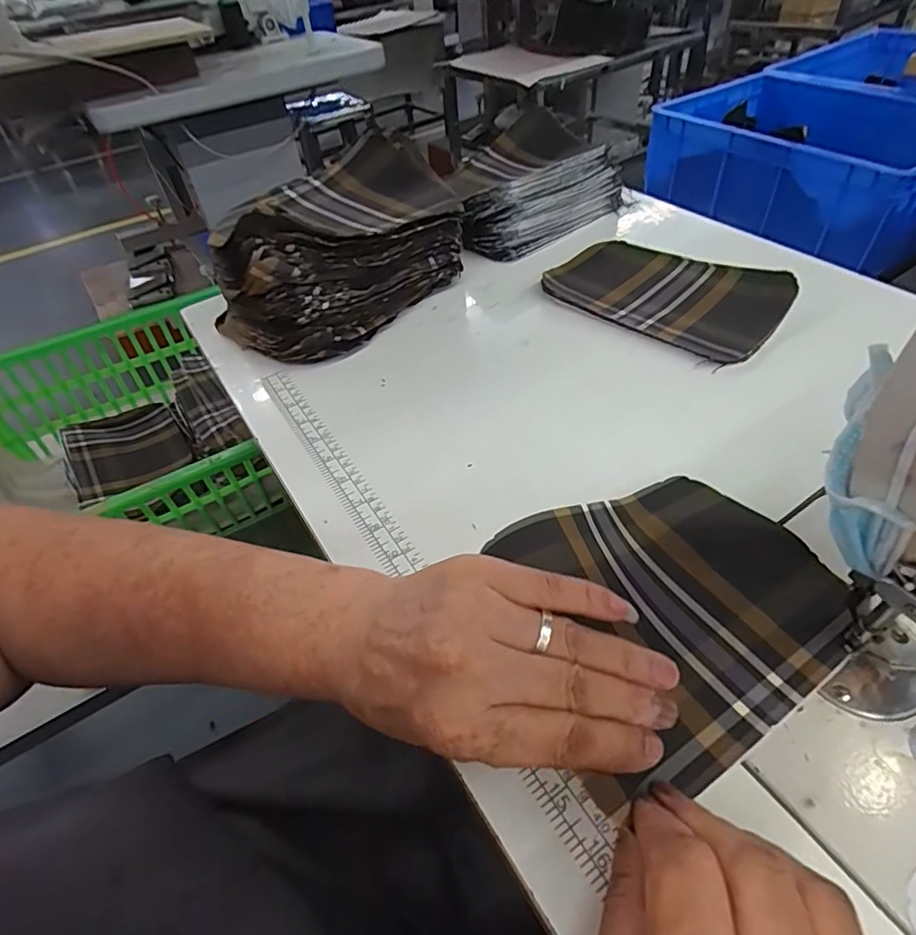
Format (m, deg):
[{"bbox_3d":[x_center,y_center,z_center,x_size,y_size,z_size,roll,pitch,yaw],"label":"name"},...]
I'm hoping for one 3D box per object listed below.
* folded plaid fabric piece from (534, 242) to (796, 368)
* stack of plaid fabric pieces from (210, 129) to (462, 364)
[{"bbox_3d":[0.185,-0.163,0.495,0.199,0.017,0.130,29,56,29],"label":"folded plaid fabric piece"},{"bbox_3d":[-0.110,-0.200,0.490,0.221,0.109,0.147,-36,53,-25],"label":"stack of plaid fabric pieces"}]

